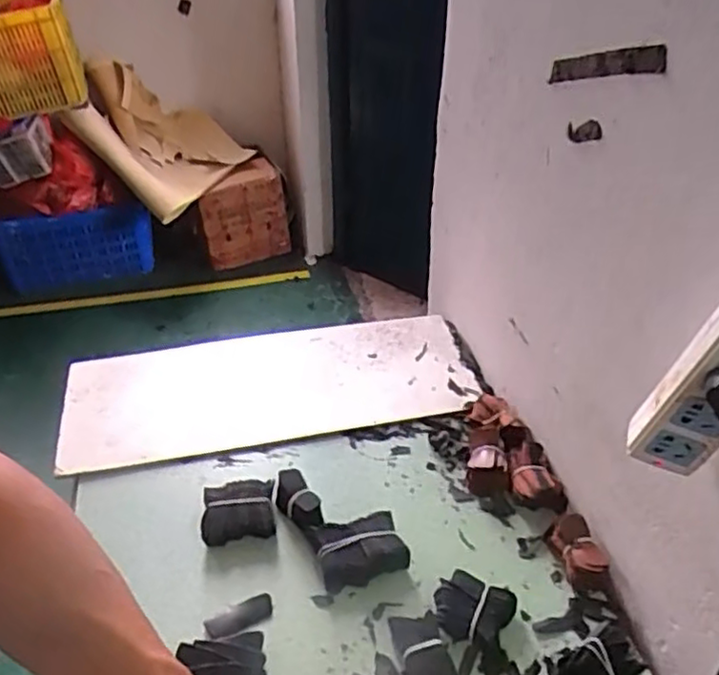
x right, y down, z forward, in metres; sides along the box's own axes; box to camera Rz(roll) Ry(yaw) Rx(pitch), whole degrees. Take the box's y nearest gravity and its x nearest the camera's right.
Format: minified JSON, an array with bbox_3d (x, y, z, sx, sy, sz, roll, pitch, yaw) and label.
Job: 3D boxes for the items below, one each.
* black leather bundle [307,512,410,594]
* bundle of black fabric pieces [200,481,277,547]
[{"bbox_3d":[0.000,0.222,0.701,0.090,0.032,0.063,-10,37,-15],"label":"black leather bundle"},{"bbox_3d":[-0.134,0.193,0.741,0.078,0.029,0.062,-5,36,-8],"label":"bundle of black fabric pieces"}]

